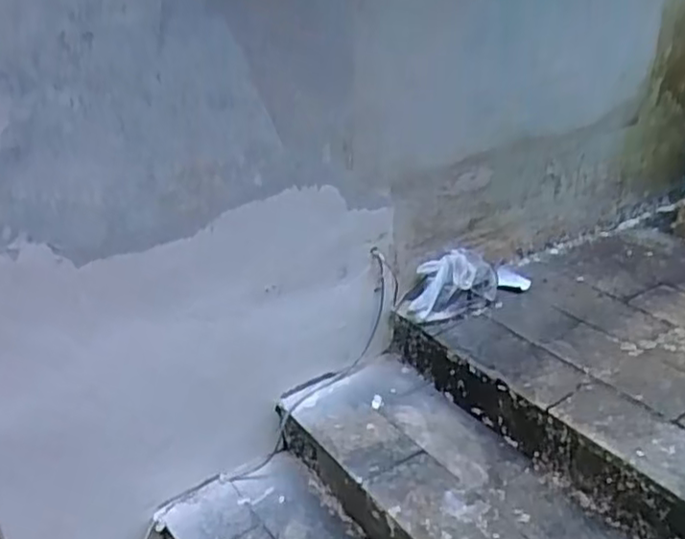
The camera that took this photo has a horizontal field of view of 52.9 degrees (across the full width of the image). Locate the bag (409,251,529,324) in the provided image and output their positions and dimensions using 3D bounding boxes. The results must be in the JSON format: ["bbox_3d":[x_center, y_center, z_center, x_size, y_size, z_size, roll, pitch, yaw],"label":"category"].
[{"bbox_3d":[0.311,0.026,1.655,0.375,0.117,0.141,-13,29,-30],"label":"bag"}]

